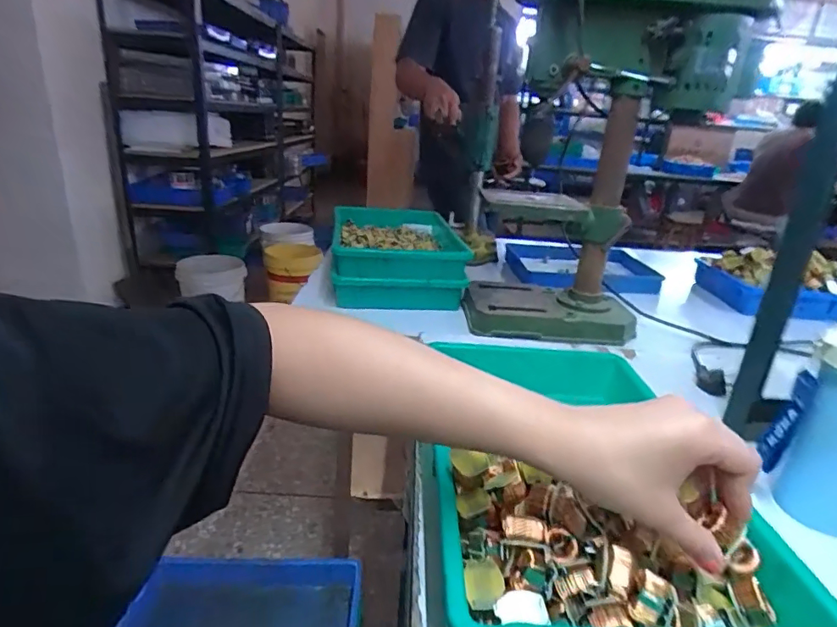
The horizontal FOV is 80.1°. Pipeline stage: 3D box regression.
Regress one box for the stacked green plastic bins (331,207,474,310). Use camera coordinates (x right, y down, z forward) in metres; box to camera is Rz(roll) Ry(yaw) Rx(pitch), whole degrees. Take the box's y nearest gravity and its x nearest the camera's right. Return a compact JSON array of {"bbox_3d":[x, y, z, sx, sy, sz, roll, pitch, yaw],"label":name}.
[{"bbox_3d":[-0.047,-0.127,1.045,0.253,0.105,0.371,2,22,-6],"label":"stacked green plastic bins"}]

